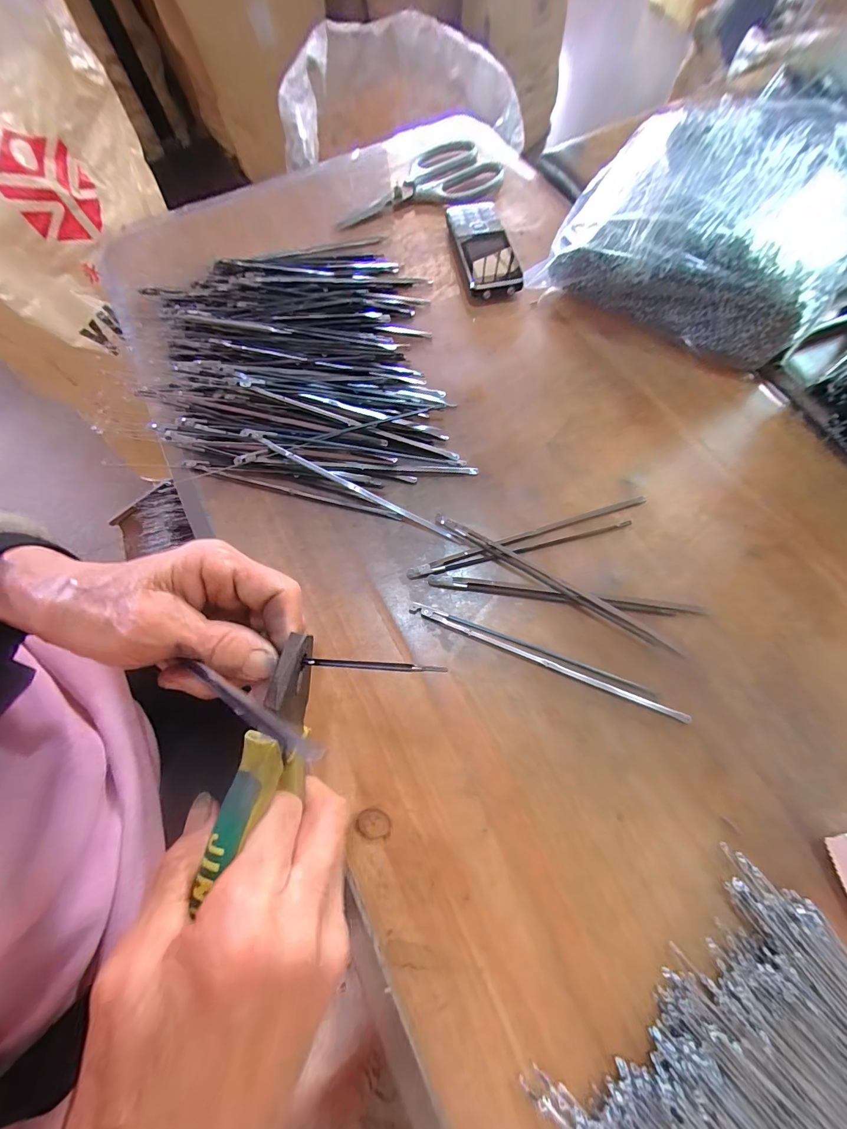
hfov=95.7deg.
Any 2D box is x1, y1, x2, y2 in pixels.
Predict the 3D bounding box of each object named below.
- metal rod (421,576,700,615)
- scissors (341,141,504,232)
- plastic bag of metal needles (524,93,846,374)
[{"bbox_3d":[0.098,0.022,0.269,0.186,0.004,0.009,6,70,4],"label":"metal rod"},{"bbox_3d":[-0.013,-0.419,0.423,0.191,0.017,0.100,-24,71,-7],"label":"scissors"},{"bbox_3d":[0.252,-0.293,0.340,0.230,0.082,0.228,32,74,12],"label":"plastic bag of metal needles"}]

